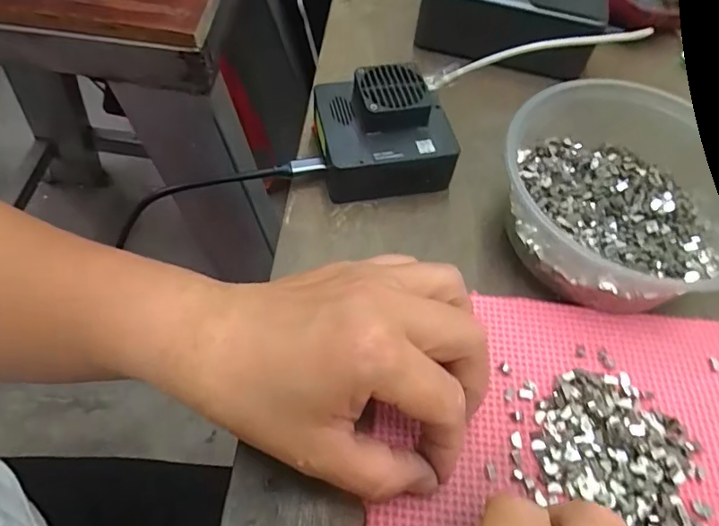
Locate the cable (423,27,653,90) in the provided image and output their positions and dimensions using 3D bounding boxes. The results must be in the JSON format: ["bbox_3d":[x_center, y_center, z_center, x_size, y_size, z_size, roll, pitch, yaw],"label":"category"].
[{"bbox_3d":[0.111,-0.130,0.319,0.141,0.015,0.006,-11,59,6],"label":"cable"}]

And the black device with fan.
[{"bbox_3d":[0.015,-0.080,0.317,0.076,0.049,0.070,-8,59,-8],"label":"black device with fan"}]

